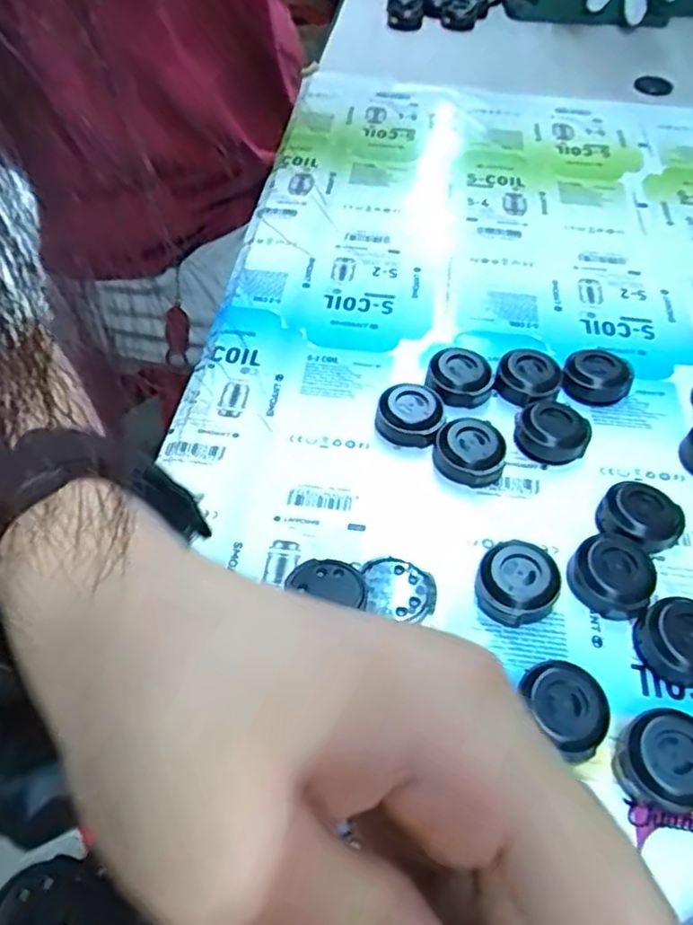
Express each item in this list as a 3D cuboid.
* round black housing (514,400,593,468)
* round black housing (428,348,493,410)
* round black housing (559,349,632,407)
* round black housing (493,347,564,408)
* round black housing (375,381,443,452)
[{"bbox_3d":[0.091,-0.013,0.308,0.027,0.016,0.024,-13,51,-11],"label":"round black housing"},{"bbox_3d":[0.053,-0.039,0.328,0.030,0.015,0.026,-3,50,-3],"label":"round black housing"},{"bbox_3d":[0.118,-0.039,0.331,0.030,0.016,0.024,21,53,16],"label":"round black housing"},{"bbox_3d":[0.085,-0.039,0.329,0.028,0.015,0.024,28,55,21],"label":"round black housing"},{"bbox_3d":[0.028,-0.021,0.312,0.028,0.014,0.026,0,50,-1],"label":"round black housing"}]

